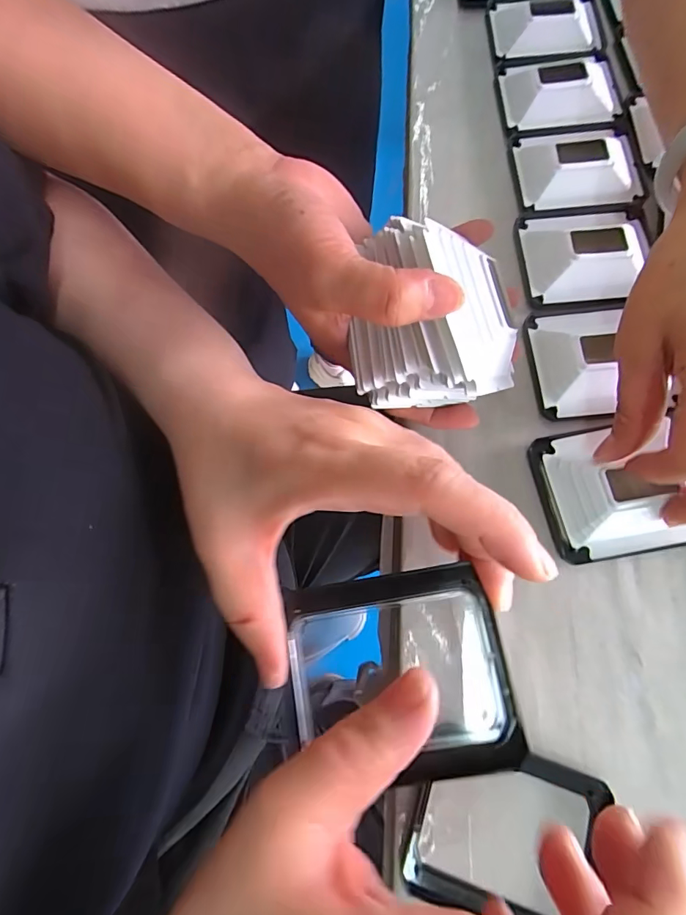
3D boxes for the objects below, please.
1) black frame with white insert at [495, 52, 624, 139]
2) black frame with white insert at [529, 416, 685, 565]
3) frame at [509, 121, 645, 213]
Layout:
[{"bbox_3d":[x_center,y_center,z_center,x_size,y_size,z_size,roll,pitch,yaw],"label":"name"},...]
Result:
[{"bbox_3d":[0.153,-0.260,0.319,0.077,0.017,0.072,1,72,3],"label":"black frame with white insert"},{"bbox_3d":[0.142,0.015,0.234,0.072,0.018,0.068,-10,72,-1],"label":"black frame with white insert"},{"bbox_3d":[0.157,-0.196,0.301,0.076,0.013,0.072,-2,72,2],"label":"frame"}]

